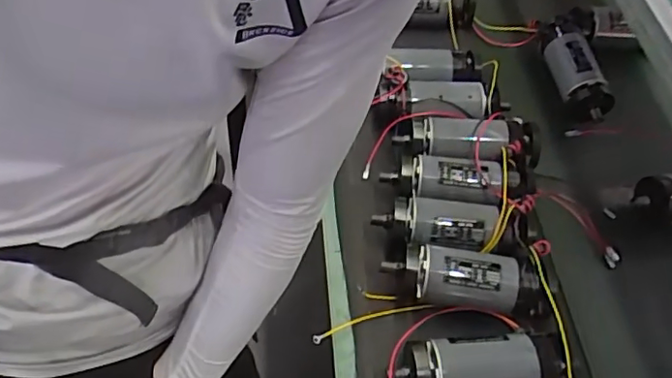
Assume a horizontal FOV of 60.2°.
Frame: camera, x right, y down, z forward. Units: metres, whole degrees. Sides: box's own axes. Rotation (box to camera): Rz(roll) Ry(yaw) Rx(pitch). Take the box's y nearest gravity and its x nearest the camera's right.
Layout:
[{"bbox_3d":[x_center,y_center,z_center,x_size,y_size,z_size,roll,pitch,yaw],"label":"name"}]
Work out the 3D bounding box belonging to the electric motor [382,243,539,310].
[{"bbox_3d":[0.162,0.117,0.776,0.193,0.060,0.070,11,54,3],"label":"electric motor"}]

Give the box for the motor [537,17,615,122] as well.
[{"bbox_3d":[0.406,-0.212,1.000,0.067,0.065,0.195,-7,55,-10],"label":"motor"}]

